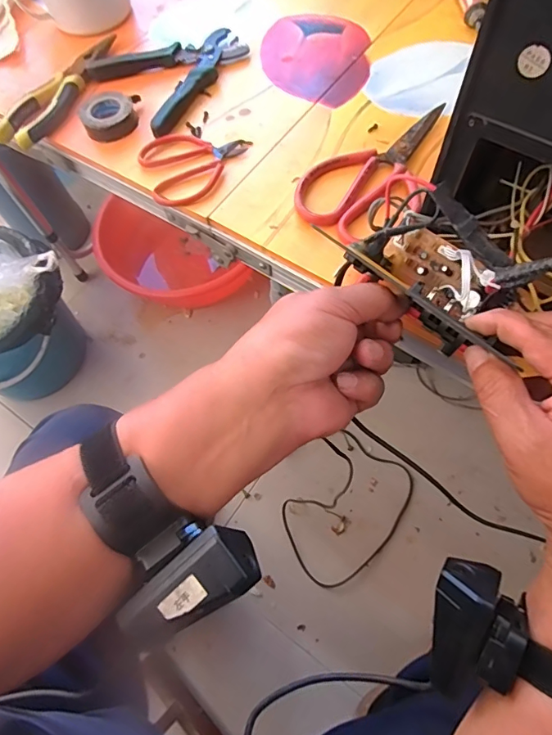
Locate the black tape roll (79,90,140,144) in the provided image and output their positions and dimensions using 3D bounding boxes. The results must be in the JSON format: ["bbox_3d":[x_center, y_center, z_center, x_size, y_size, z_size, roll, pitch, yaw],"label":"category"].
[{"bbox_3d":[-0.171,-0.266,0.476,0.055,0.019,0.063,-5,65,1],"label":"black tape roll"}]

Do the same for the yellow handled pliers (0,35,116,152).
[{"bbox_3d":[-0.234,-0.302,0.499,0.049,0.020,0.174,26,69,15],"label":"yellow handled pliers"}]

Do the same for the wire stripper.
[{"bbox_3d":[-0.103,-0.325,0.498,0.152,0.018,0.136,-38,68,-13],"label":"wire stripper"}]

